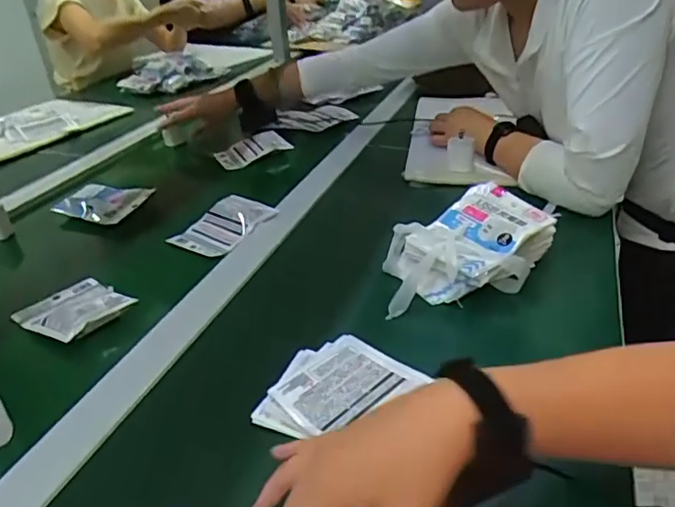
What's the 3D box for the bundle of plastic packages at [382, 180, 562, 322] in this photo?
[{"bbox_3d":[0.142,-0.006,0.640,0.222,0.069,0.127,-16,34,-20],"label":"bundle of plastic packages"}]

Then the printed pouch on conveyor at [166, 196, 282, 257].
[{"bbox_3d":[-0.161,-0.043,0.778,0.102,0.032,0.116,18,37,31],"label":"printed pouch on conveyor"}]

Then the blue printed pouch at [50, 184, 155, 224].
[{"bbox_3d":[-0.352,-0.078,0.852,0.129,0.017,0.081,12,48,17],"label":"blue printed pouch"}]

